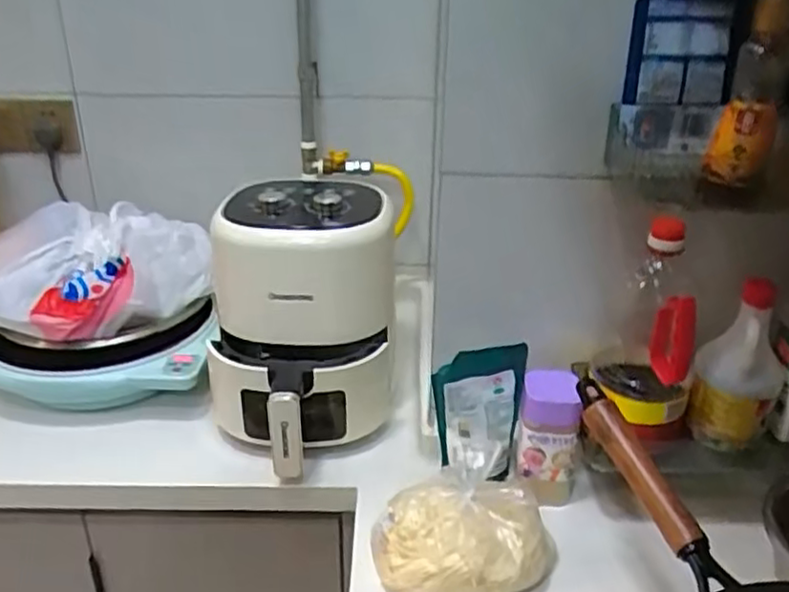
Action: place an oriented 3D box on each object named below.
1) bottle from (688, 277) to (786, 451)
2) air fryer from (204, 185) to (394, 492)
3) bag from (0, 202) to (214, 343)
[{"bbox_3d":[0.360,0.073,0.712,0.079,0.170,0.067,17,31,30],"label":"bottle"},{"bbox_3d":[-0.124,0.025,0.893,0.224,0.302,0.292,-5,27,-10],"label":"air fryer"},{"bbox_3d":[-0.422,-0.033,0.930,0.323,0.144,0.171,-6,27,-13],"label":"bag"}]

